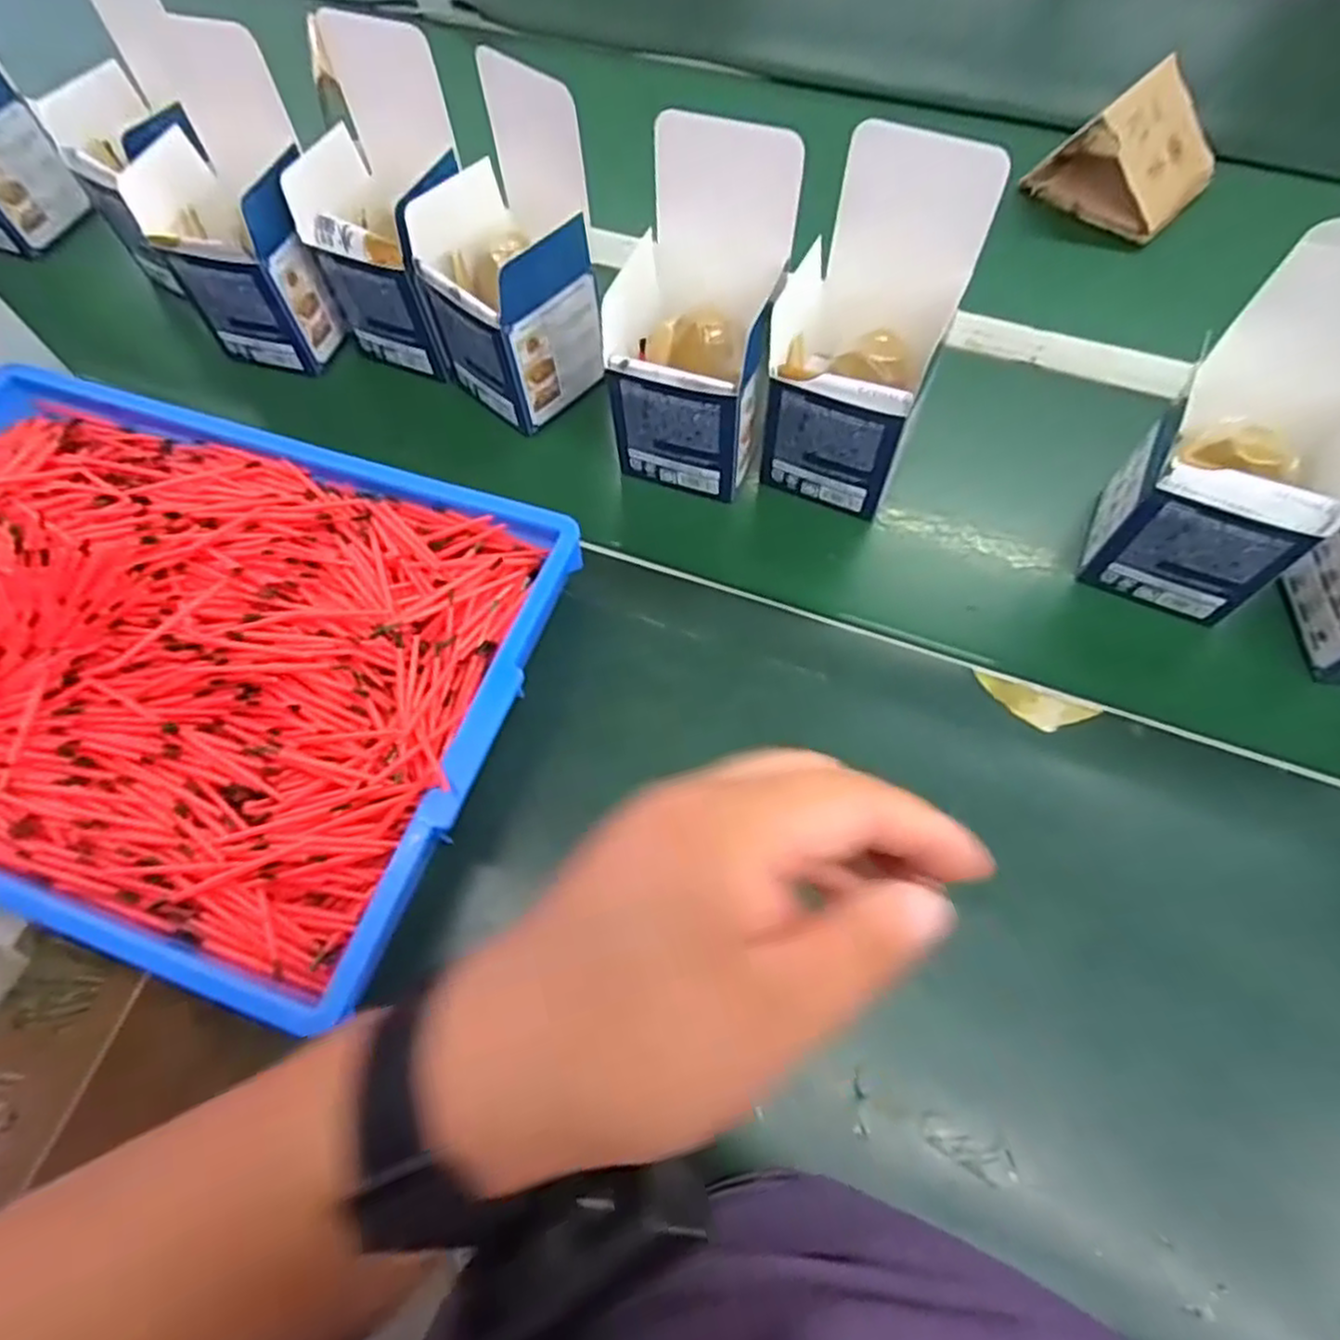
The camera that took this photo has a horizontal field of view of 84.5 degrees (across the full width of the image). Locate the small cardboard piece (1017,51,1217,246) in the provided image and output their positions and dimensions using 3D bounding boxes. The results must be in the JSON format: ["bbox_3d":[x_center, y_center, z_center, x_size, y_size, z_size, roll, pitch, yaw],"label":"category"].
[{"bbox_3d":[0.357,-0.397,0.563,0.097,0.070,0.109,-36,68,-14],"label":"small cardboard piece"}]

